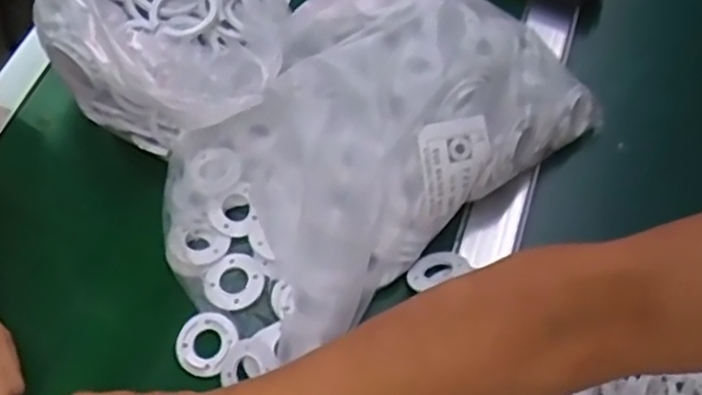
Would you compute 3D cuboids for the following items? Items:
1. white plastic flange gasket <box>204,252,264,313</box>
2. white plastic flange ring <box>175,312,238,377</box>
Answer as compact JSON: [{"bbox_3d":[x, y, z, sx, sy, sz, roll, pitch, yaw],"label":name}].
[{"bbox_3d":[-0.085,0.062,0.500,0.043,0.008,0.043,22,64,15],"label":"white plastic flange gasket"},{"bbox_3d":[-0.103,0.103,0.480,0.041,0.009,0.043,-1,61,2],"label":"white plastic flange ring"}]

